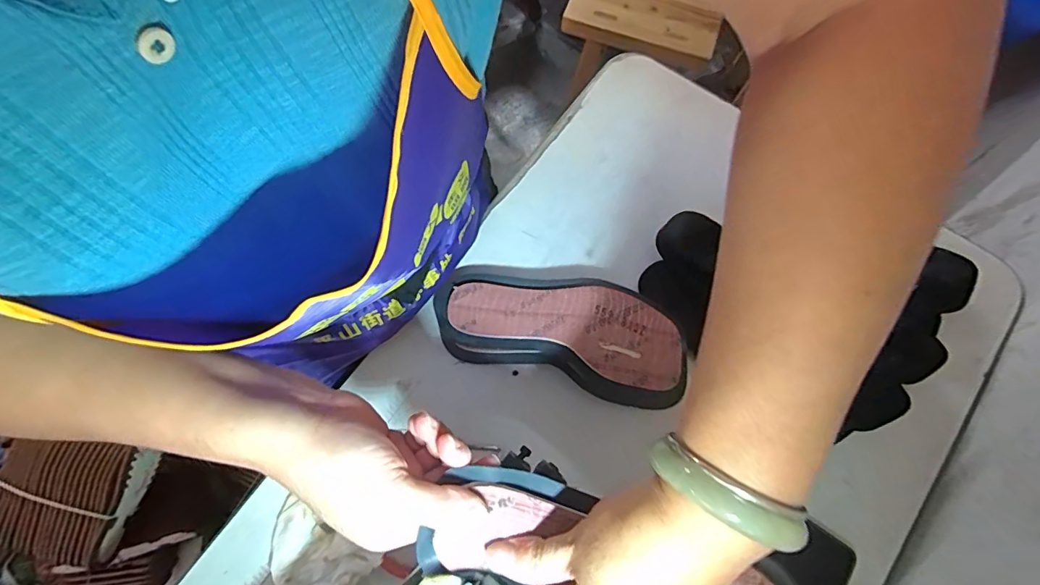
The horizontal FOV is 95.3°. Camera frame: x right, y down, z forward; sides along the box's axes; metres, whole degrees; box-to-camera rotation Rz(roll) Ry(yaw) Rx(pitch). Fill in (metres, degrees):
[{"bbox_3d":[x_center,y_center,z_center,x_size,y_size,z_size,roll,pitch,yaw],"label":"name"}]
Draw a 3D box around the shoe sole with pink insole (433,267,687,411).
[{"bbox_3d":[0.038,0.035,0.479,0.245,0.050,0.106,16,75,4],"label":"shoe sole with pink insole"}]

